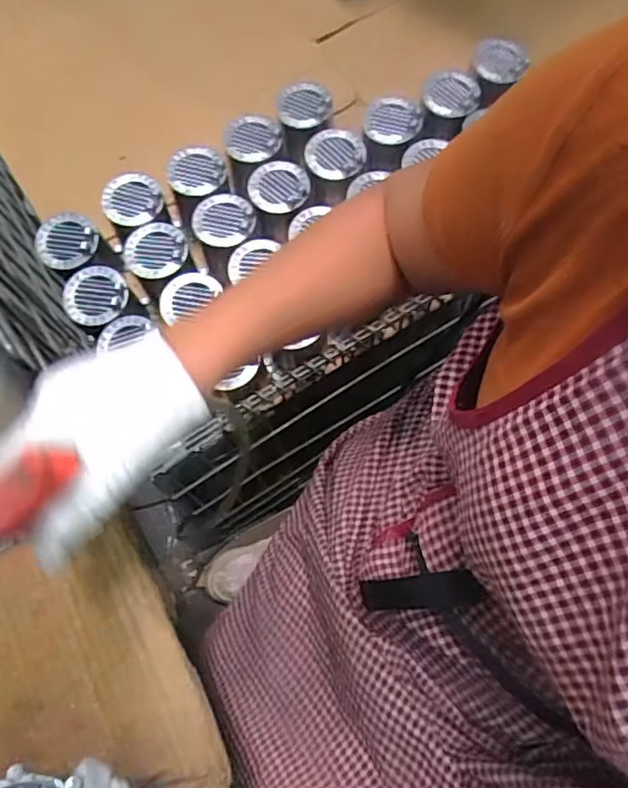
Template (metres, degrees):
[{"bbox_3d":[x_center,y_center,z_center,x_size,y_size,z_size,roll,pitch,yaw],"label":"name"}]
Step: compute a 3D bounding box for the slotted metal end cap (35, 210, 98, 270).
[{"bbox_3d":[-0.354,-0.221,0.834,0.095,0.031,0.081,38,77,10],"label":"slotted metal end cap"}]

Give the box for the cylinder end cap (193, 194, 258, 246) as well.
[{"bbox_3d":[-0.126,-0.248,0.833,0.086,0.017,0.077,14,74,4],"label":"cylinder end cap"}]

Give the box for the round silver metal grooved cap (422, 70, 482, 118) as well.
[{"bbox_3d":[0.201,-0.442,0.857,0.083,0.019,0.073,0,74,0],"label":"round silver metal grooved cap"}]

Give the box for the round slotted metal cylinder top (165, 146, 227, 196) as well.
[{"bbox_3d":[-0.172,-0.326,0.856,0.081,0.021,0.071,-30,76,-8],"label":"round slotted metal cylinder top"}]

